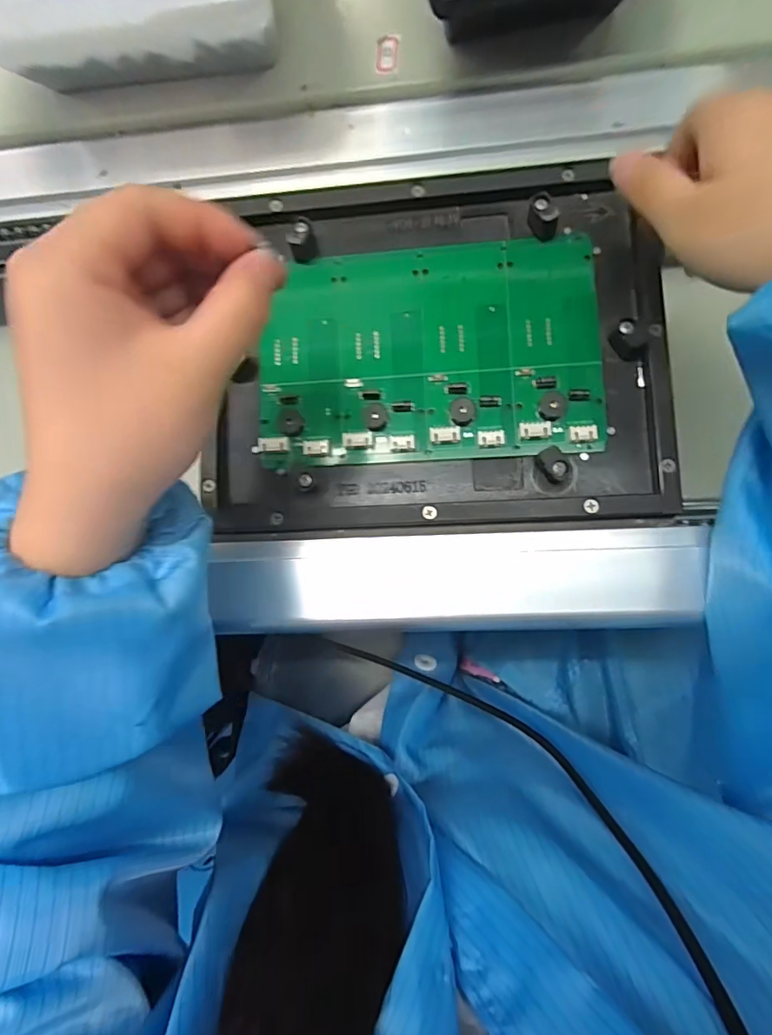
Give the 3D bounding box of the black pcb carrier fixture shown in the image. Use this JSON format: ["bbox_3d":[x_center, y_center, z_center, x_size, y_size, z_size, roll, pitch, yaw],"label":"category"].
[{"bbox_3d":[0.024,-0.089,0.272,0.229,0.017,0.186,-1,84,6],"label":"black pcb carrier fixture"}]

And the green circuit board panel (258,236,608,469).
[{"bbox_3d":[0.021,-0.089,0.274,0.177,0.010,0.119,-2,84,6],"label":"green circuit board panel"}]

